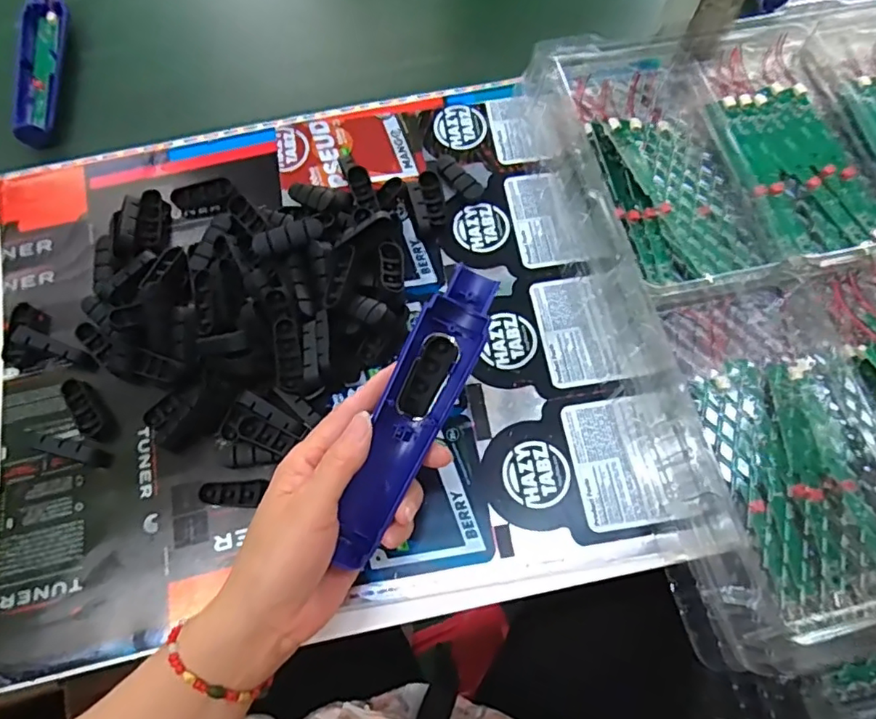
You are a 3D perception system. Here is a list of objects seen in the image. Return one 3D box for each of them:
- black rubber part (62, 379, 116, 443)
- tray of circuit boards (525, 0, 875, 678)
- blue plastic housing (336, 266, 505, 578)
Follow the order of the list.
[{"bbox_3d":[-0.241,0.036,0.390,0.017,0.015,0.048,-36,72,-11],"label":"black rubber part"},{"bbox_3d":[0.407,-0.094,0.390,0.603,0.047,0.435,-11,69,-2],"label":"tray of circuit boards"},{"bbox_3d":[-0.014,0.031,0.313,0.034,0.021,0.169,24,86,11],"label":"blue plastic housing"}]

